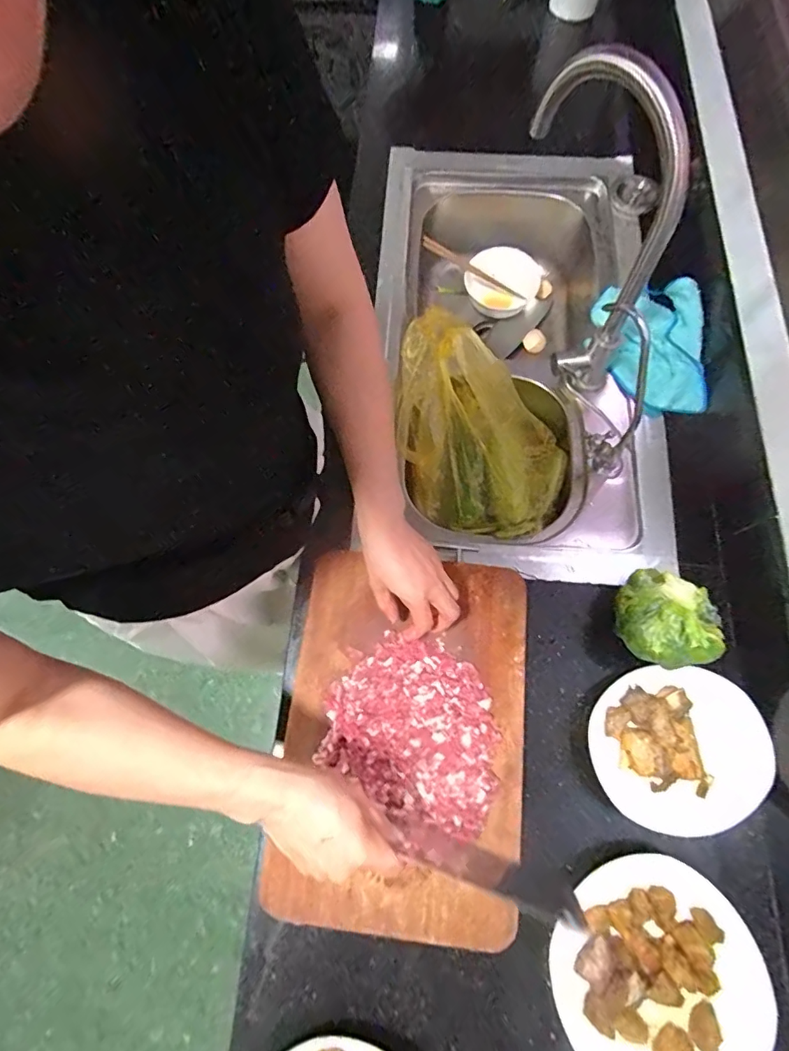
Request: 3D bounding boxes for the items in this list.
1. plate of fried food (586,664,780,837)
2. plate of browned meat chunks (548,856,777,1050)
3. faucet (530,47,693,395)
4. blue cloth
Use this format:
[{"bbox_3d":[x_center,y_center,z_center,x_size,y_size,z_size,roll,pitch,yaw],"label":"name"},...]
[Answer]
[{"bbox_3d":[0.312,0.246,0.542,0.178,0.047,0.162,-18,71,-5],"label":"plate of fried food"},{"bbox_3d":[0.256,0.442,0.478,0.194,0.042,0.182,0,71,1],"label":"plate of browned meat chunks"},{"bbox_3d":[0.237,-0.344,0.590,0.087,0.359,0.211,-20,71,-6],"label":"faucet"},{"bbox_3d":[0.367,-0.258,0.707,0.121,0.084,0.199,-2,71,0],"label":"blue cloth"}]

